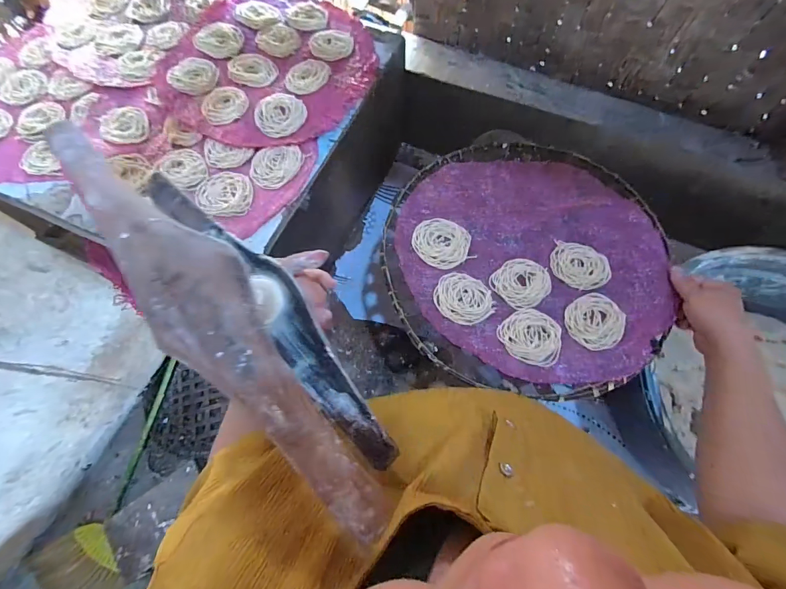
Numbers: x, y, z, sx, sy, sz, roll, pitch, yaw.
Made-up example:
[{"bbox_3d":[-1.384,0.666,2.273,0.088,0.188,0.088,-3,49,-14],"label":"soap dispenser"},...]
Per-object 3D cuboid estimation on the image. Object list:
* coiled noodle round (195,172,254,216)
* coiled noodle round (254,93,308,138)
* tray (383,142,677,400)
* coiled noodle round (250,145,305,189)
[{"bbox_3d":[-0.229,-0.138,0.501,0.071,0.010,0.081,-24,70,-8],"label":"coiled noodle round"},{"bbox_3d":[-0.168,-0.270,0.551,0.074,0.007,0.079,0,69,1],"label":"coiled noodle round"},{"bbox_3d":[0.177,-0.057,0.503,0.359,0.020,0.363,0,69,1],"label":"tray"},{"bbox_3d":[-0.166,-0.187,0.523,0.077,0.005,0.063,-42,74,-14],"label":"coiled noodle round"}]

